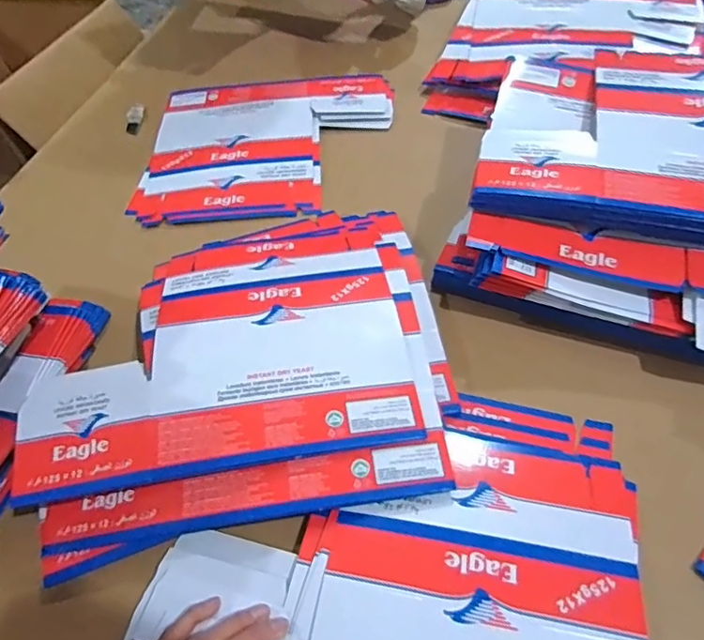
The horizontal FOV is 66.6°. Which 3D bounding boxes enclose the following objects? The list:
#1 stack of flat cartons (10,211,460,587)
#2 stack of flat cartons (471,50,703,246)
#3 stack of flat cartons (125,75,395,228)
[{"bbox_3d":[-0.107,0.022,0.534,0.390,0.062,0.354,-12,54,-4],"label":"stack of flat cartons"},{"bbox_3d":[0.323,-0.195,0.578,0.339,0.040,0.285,10,56,12],"label":"stack of flat cartons"},{"bbox_3d":[-0.120,-0.262,0.780,0.354,0.012,0.297,-5,54,2],"label":"stack of flat cartons"}]

